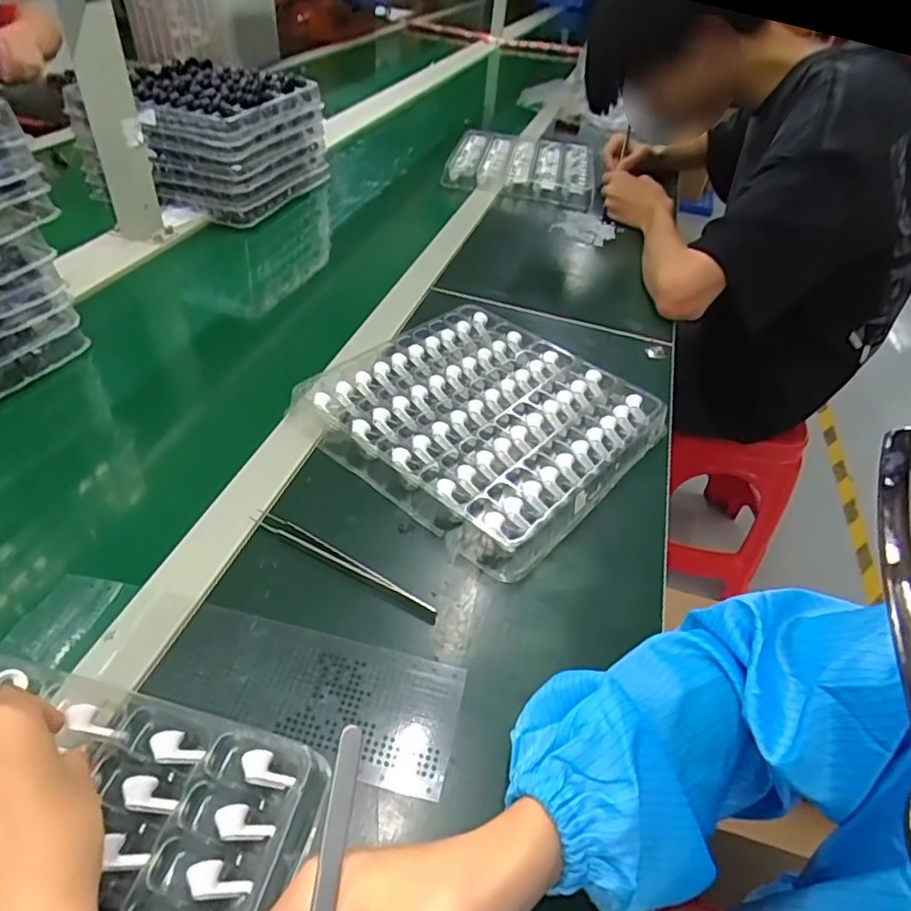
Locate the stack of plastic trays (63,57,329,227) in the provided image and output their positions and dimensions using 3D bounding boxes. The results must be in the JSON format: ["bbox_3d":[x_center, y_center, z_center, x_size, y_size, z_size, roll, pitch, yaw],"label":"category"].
[{"bbox_3d":[-0.363,-0.474,0.900,0.247,0.135,0.254,16,43,10],"label":"stack of plastic trays"}]

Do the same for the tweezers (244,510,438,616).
[{"bbox_3d":[-0.082,0.073,0.429,0.152,0.008,0.011,25,46,17],"label":"tweezers"}]

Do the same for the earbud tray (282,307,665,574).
[{"bbox_3d":[0.027,-0.043,0.550,0.256,0.025,0.251,34,50,25],"label":"earbud tray"}]

